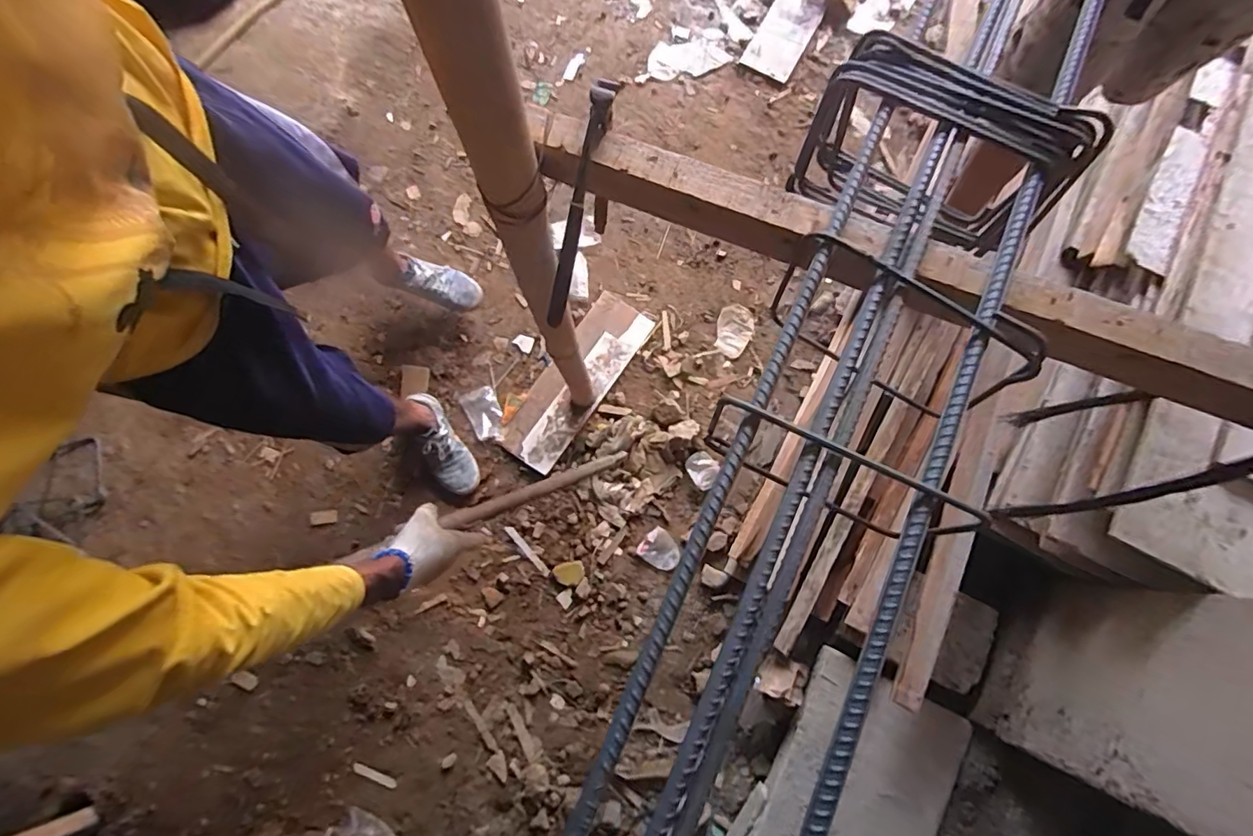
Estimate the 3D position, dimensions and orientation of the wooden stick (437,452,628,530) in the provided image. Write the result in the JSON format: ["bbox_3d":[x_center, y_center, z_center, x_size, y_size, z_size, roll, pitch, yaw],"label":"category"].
[{"bbox_3d":[-0.130,0.119,1.002,0.036,0.470,0.026,-40,77,31],"label":"wooden stick"}]

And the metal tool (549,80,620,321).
[{"bbox_3d":[-0.046,-0.194,0.513,0.025,0.031,0.221,19,116,5],"label":"metal tool"}]

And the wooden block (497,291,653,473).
[{"bbox_3d":[-0.137,-0.106,1.465,0.176,0.019,0.526,34,79,8],"label":"wooden block"}]

